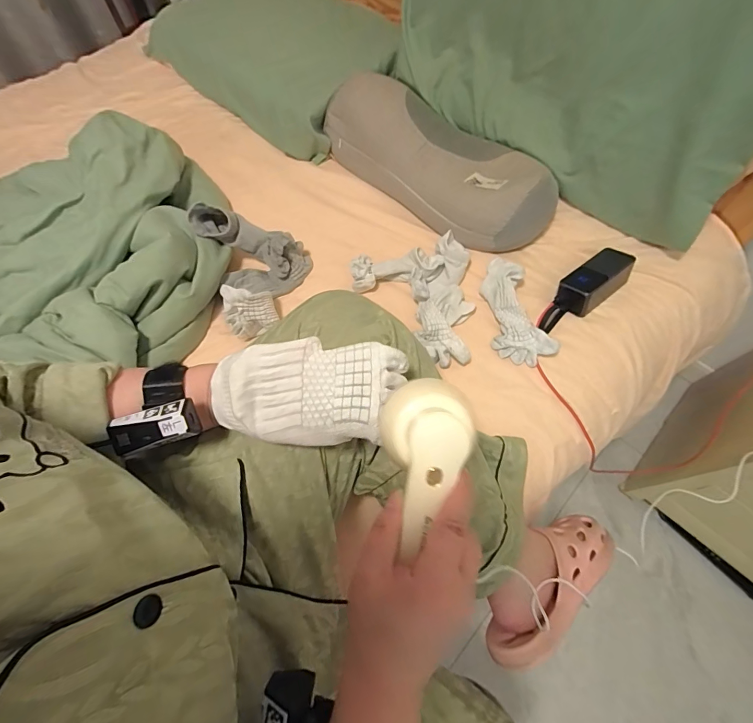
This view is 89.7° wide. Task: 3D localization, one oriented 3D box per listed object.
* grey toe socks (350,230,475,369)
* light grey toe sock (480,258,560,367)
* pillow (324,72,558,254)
[{"bbox_3d":[0.058,-0.110,0.607,0.188,0.043,0.241,-2,63,0],"label":"grey toe socks"},{"bbox_3d":[0.212,-0.083,0.593,0.079,0.047,0.182,-10,64,-4],"label":"light grey toe sock"},{"bbox_3d":[0.104,-0.372,0.709,0.196,0.116,0.459,-37,68,-16],"label":"pillow"}]

